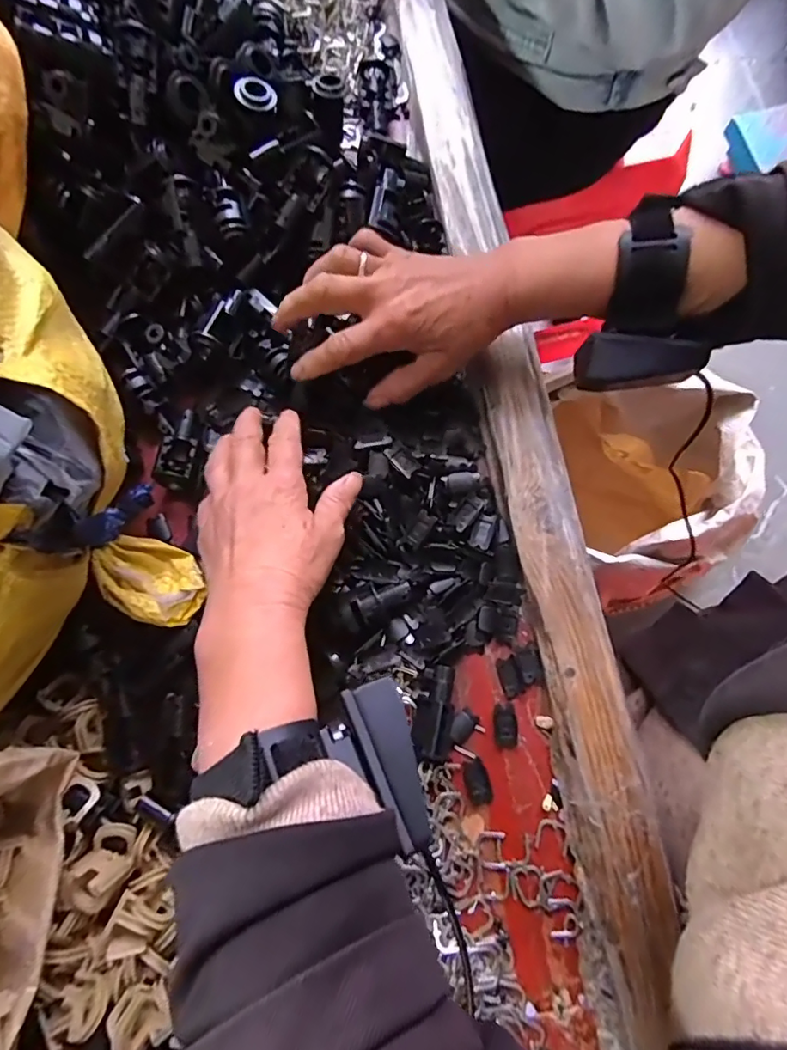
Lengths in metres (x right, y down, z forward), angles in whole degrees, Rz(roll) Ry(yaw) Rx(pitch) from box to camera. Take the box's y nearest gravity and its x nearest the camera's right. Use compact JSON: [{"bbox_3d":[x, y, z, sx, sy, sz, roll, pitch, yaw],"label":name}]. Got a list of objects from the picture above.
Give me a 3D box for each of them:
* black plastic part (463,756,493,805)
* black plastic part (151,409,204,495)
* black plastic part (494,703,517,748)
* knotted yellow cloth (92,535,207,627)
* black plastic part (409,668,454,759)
[{"bbox_3d":[0.050,0.152,0.302,0.014,0.004,0.025,-15,78,-3],"label":"black plastic part"},{"bbox_3d":[-0.141,-0.049,0.349,0.029,0.022,0.051,10,77,2],"label":"black plastic part"},{"bbox_3d":[0.067,0.122,0.310,0.013,0.004,0.025,-1,77,0],"label":"black plastic part"},{"bbox_3d":[-0.148,0.033,0.314,0.063,0.026,0.045,25,78,5],"label":"knotted yellow cloth"},{"bbox_3d":[0.026,0.108,0.301,0.024,0.025,0.048,14,78,3],"label":"black plastic part"}]

